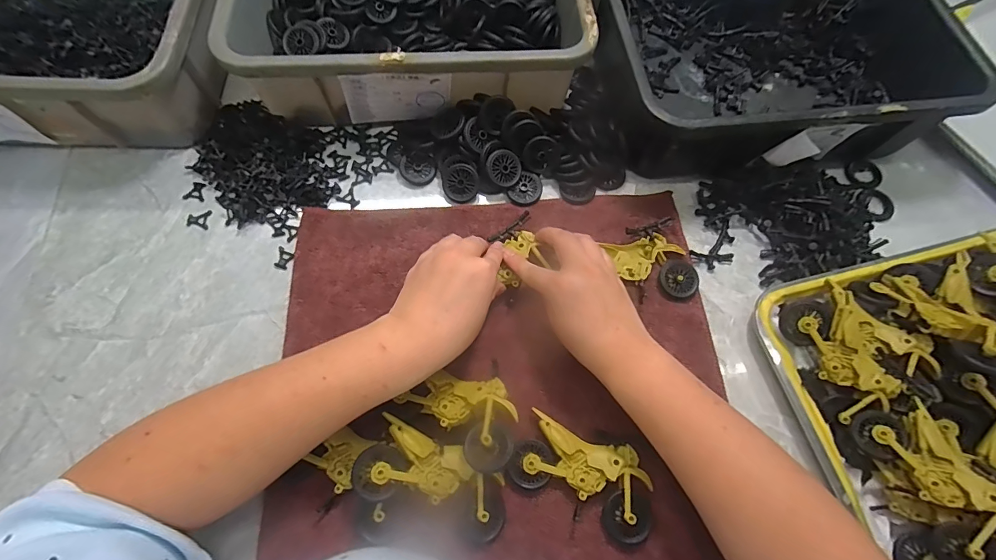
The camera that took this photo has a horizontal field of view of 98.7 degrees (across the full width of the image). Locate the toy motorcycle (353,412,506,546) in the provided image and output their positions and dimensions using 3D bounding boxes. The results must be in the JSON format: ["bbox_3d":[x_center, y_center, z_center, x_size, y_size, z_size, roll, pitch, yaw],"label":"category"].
[{"bbox_3d":[-0.047,0.154,0.328,0.117,0.025,0.054,28,70,-6],"label":"toy motorcycle"}]

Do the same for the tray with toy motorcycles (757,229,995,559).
[{"bbox_3d":[0.424,0.083,0.351,0.331,0.098,0.255,-13,70,-8],"label":"tray with toy motorcycles"}]

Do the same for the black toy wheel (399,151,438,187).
[{"bbox_3d":[-0.084,-0.117,0.453,0.037,0.012,0.034,1,69,-3],"label":"black toy wheel"}]

